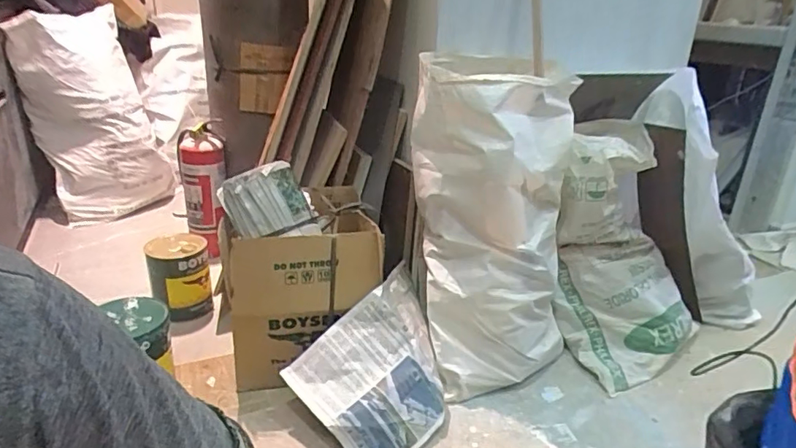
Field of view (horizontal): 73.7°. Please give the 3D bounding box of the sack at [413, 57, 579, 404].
[{"bbox_3d":[0.235,-0.001,1.264,0.352,0.688,0.318,-7,24,-21],"label":"sack"}]

